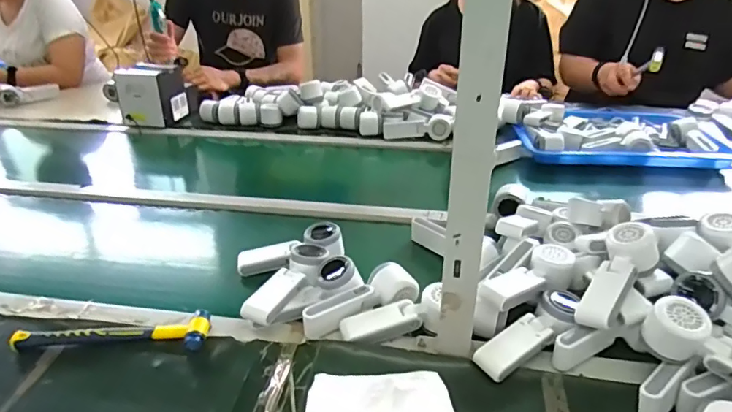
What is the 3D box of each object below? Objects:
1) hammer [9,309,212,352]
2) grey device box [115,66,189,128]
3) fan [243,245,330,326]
[{"bbox_3d":[-0.333,0.167,0.672,0.243,0.024,0.059,0,29,1],"label":"hammer"},{"bbox_3d":[-0.583,-0.299,1.391,0.128,0.166,0.152,5,30,9],"label":"grey device box"},{"bbox_3d":[-0.109,0.113,0.727,0.070,0.049,0.173,9,30,16],"label":"fan"}]

